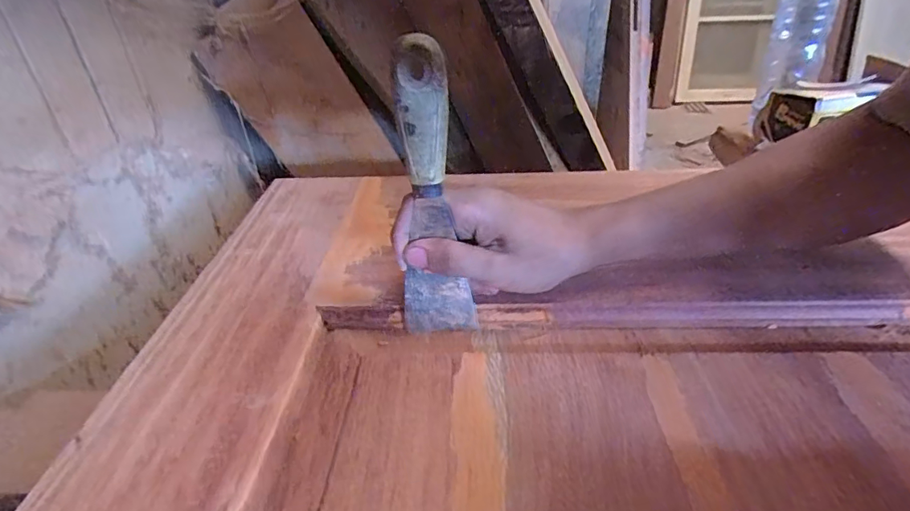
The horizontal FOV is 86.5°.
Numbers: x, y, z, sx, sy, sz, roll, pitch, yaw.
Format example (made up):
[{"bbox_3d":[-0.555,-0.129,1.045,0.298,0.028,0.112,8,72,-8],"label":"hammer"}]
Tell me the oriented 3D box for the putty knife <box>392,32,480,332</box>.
[{"bbox_3d":[-0.015,-0.031,0.290,0.044,0.181,0.011,-7,28,-4],"label":"putty knife"}]

